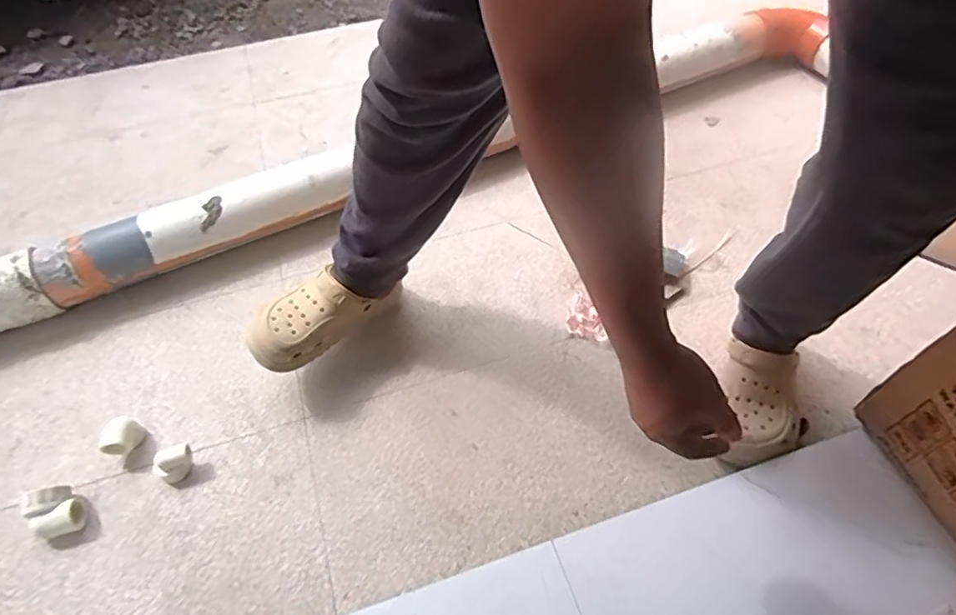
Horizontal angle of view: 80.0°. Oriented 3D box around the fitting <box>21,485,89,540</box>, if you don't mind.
[{"bbox_3d":[-0.587,0.286,0.791,0.059,0.059,0.054,-19,53,-11],"label":"fitting"}]

